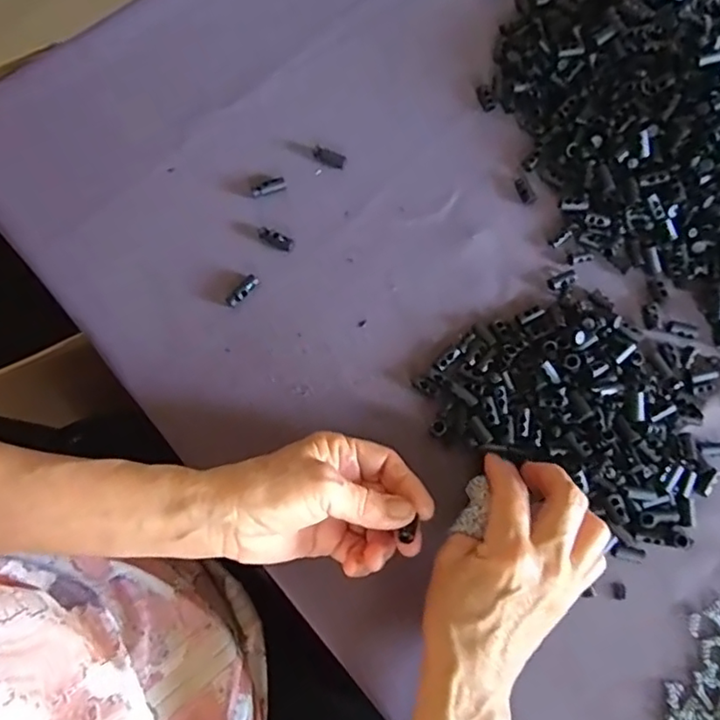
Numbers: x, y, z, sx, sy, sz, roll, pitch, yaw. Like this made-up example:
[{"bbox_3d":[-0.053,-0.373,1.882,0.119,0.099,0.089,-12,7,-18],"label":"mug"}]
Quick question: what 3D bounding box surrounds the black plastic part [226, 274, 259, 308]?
[{"bbox_3d":[-0.078,-0.046,0.395,0.008,0.005,0.026,40,78,8],"label":"black plastic part"}]

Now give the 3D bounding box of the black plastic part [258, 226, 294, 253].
[{"bbox_3d":[-0.058,-0.082,0.405,0.026,0.005,0.011,25,76,5],"label":"black plastic part"}]

